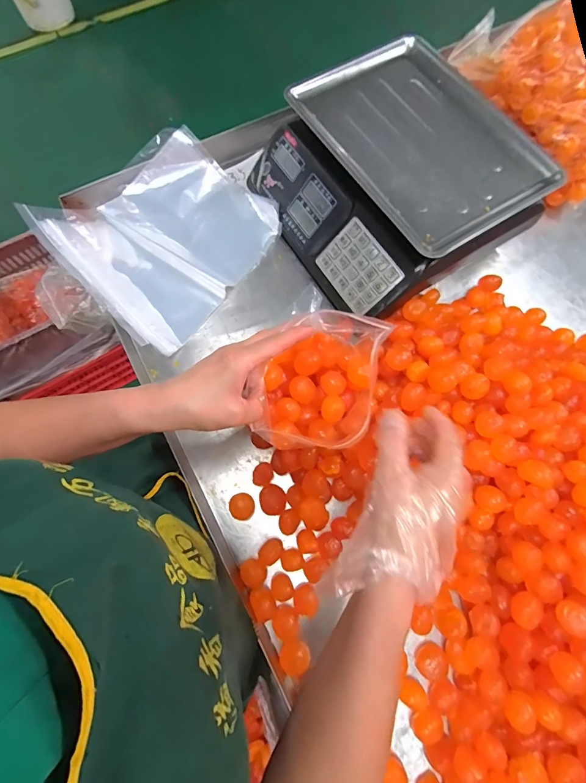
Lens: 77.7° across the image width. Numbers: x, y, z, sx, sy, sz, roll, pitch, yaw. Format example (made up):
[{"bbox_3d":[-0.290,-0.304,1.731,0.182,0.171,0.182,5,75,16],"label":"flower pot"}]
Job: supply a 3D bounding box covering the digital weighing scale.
[{"bbox_3d":[0.144,-0.315,0.548,0.319,0.133,0.337,-29,76,-9],"label":"digital weighing scale"}]

